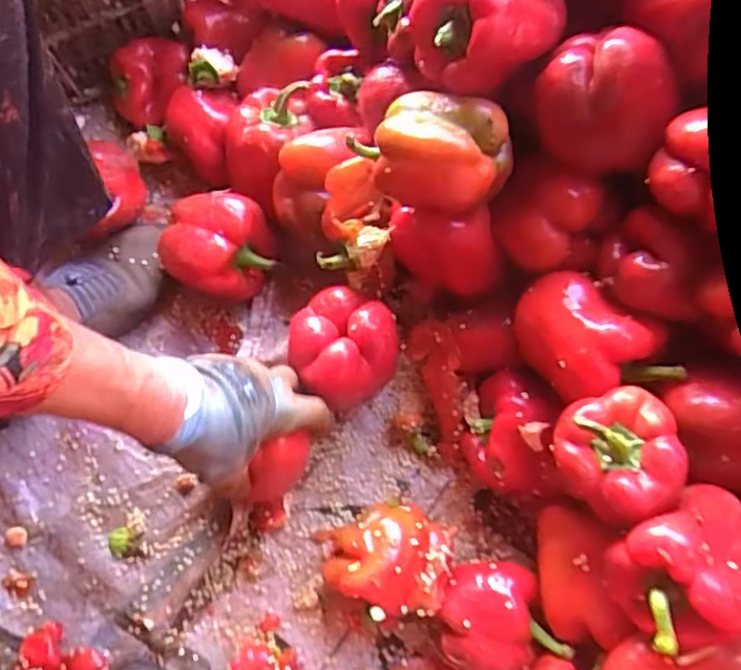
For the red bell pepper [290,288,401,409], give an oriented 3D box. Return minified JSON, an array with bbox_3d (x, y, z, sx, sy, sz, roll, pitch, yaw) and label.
[{"bbox_3d":[-0.024,0.010,0.574,0.089,0.079,0.084,0,73,0],"label":"red bell pepper"}]

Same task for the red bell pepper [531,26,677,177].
[{"bbox_3d":[0.165,-0.171,0.477,0.096,0.069,0.085,20,74,6],"label":"red bell pepper"}]

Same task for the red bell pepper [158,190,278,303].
[{"bbox_3d":[-0.144,-0.082,0.628,0.093,0.087,0.085,0,73,0],"label":"red bell pepper"}]

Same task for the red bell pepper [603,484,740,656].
[{"bbox_3d":[0.215,0.152,0.435,0.104,0.065,0.086,-26,75,-8],"label":"red bell pepper"}]

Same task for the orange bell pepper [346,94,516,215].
[{"bbox_3d":[0.050,-0.134,0.489,0.106,0.066,0.079,17,73,5],"label":"orange bell pepper"}]

